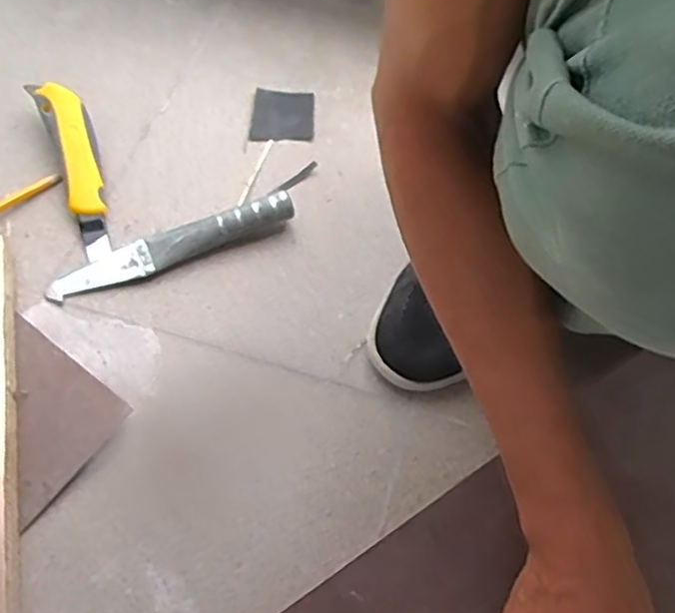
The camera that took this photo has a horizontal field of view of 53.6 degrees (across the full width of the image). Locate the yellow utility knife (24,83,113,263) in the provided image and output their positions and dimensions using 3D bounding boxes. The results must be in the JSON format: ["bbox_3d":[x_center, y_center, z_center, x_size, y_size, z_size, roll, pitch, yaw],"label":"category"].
[{"bbox_3d":[-0.222,-0.123,0.576,0.039,0.030,0.182,-20,62,-15],"label":"yellow utility knife"}]

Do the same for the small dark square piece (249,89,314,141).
[{"bbox_3d":[-0.052,-0.185,0.640,0.057,0.007,0.066,3,59,-2],"label":"small dark square piece"}]

